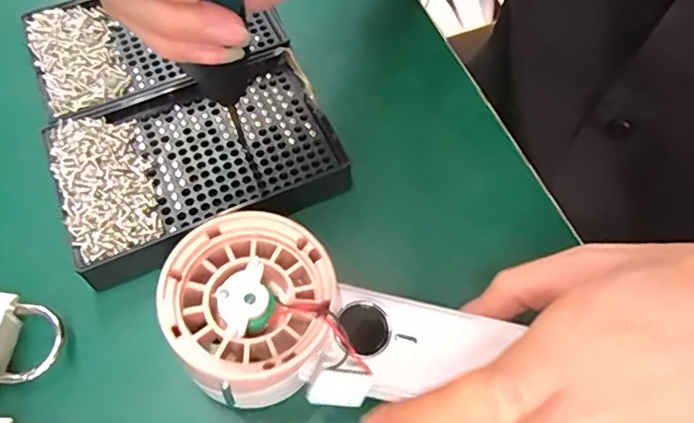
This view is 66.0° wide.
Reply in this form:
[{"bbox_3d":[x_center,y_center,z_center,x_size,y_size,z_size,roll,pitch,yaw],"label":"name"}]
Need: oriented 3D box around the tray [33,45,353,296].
[{"bbox_3d":[-0.077,-0.027,0.277,0.133,0.028,0.094,-25,64,-14],"label":"tray"}]

